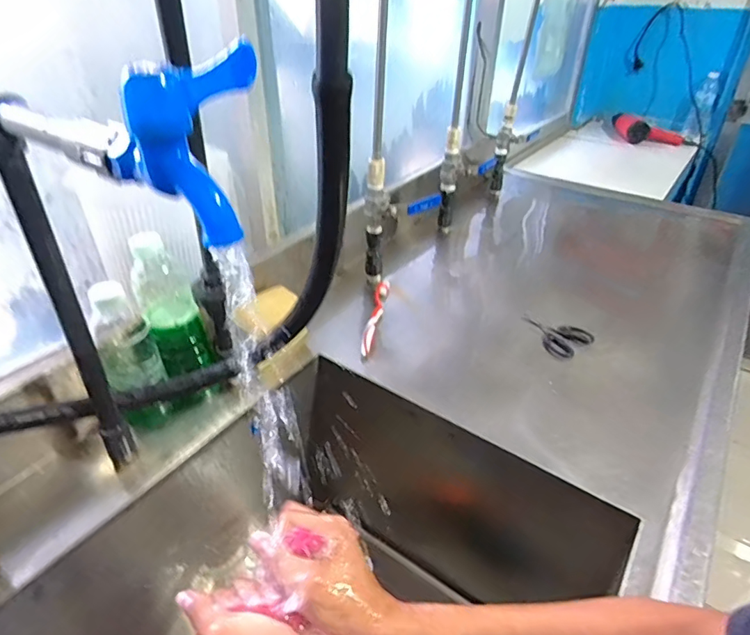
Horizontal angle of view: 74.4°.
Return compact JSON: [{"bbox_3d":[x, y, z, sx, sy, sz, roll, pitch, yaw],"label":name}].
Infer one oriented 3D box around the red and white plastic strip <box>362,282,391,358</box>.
[{"bbox_3d":[0.001,-0.004,0.757,0.022,0.021,0.183,6,34,7],"label":"red and white plastic strip"}]

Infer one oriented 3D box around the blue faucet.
[{"bbox_3d":[-0.100,-0.090,0.254,0.068,0.082,0.053,9,35,12],"label":"blue faucet"}]

